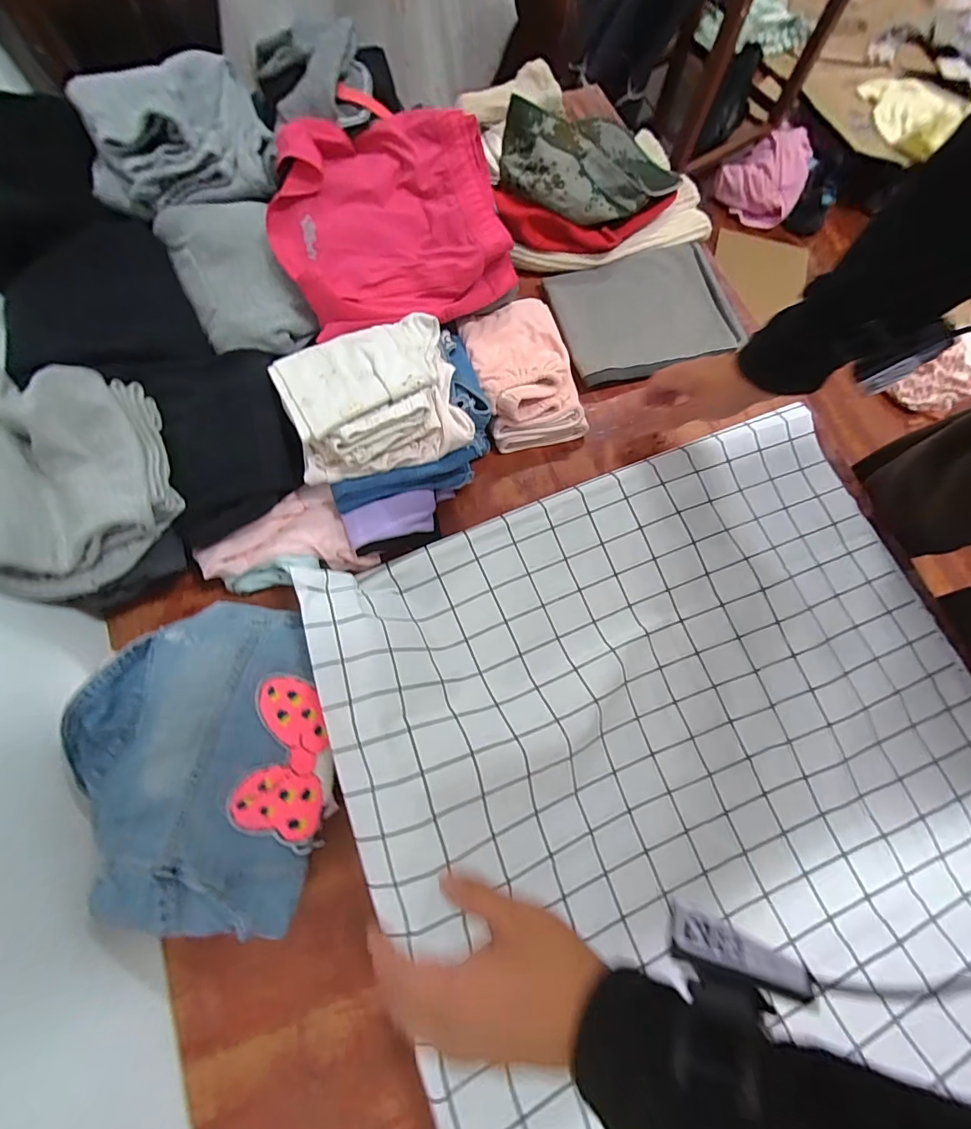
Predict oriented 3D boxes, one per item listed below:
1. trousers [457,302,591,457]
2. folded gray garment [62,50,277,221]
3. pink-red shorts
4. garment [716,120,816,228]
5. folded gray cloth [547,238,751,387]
[{"bbox_3d":[0.045,-0.239,0.572,0.123,0.053,0.189,-13,76,-3],"label":"trousers"},{"bbox_3d":[-0.352,-0.494,0.534,0.196,0.064,0.151,-10,76,-6],"label":"folded gray garment"},{"bbox_3d":[-0.107,-0.389,0.526,0.243,0.077,0.226,-17,77,-7],"label":"pink-red shorts"},{"bbox_3d":[0.635,-0.884,1.047,0.178,0.073,0.244,34,76,6],"label":"garment"},{"bbox_3d":[0.211,-0.335,0.620,0.228,0.019,0.178,-14,76,-4],"label":"folded gray cloth"}]

